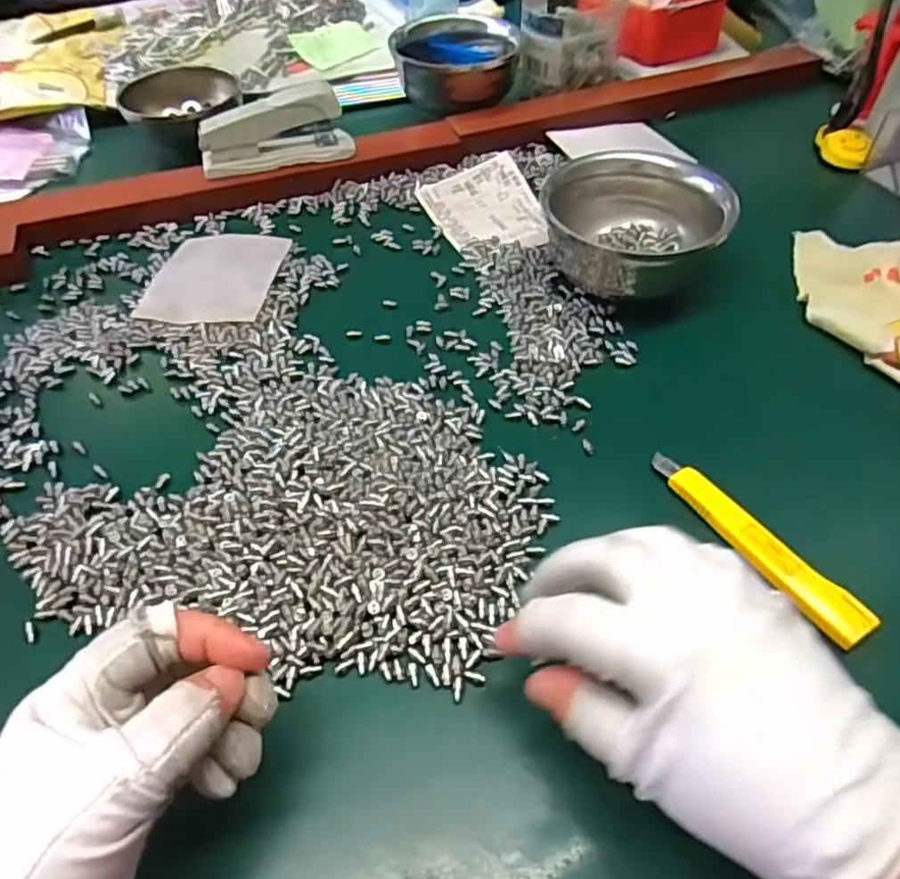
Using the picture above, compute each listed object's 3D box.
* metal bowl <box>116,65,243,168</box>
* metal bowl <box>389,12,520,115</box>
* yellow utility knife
[{"bbox_3d":[-0.256,-0.304,0.637,0.097,0.070,0.097,0,50,1],"label":"metal bowl"},{"bbox_3d":[0.005,-0.368,0.651,0.117,0.065,0.117,0,50,1],"label":"metal bowl"},{"bbox_3d":[0.151,0.050,0.333,0.022,0.011,0.127,-30,56,-22],"label":"yellow utility knife"}]

